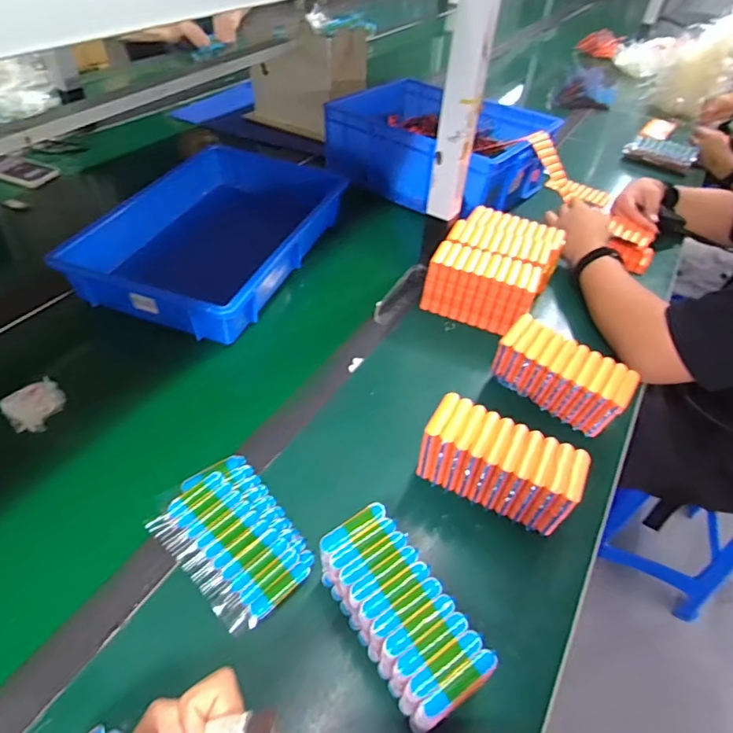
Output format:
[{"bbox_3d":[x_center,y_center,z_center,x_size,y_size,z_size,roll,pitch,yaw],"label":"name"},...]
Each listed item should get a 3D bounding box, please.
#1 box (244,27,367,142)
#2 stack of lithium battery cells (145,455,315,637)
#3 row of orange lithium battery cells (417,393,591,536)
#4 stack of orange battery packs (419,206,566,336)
[{"bbox_3d":[-0.151,-0.727,1.246,0.249,0.208,0.179,23,48,18],"label":"box"},{"bbox_3d":[-0.128,0.170,0.494,0.159,0.021,0.112,35,53,27],"label":"stack of lithium battery cells"},{"bbox_3d":[0.137,0.110,0.526,0.153,0.108,0.061,22,48,17],"label":"row of orange lithium battery cells"},{"bbox_3d":[0.207,-0.159,0.802,0.159,0.093,0.213,22,48,17],"label":"stack of orange battery packs"}]

